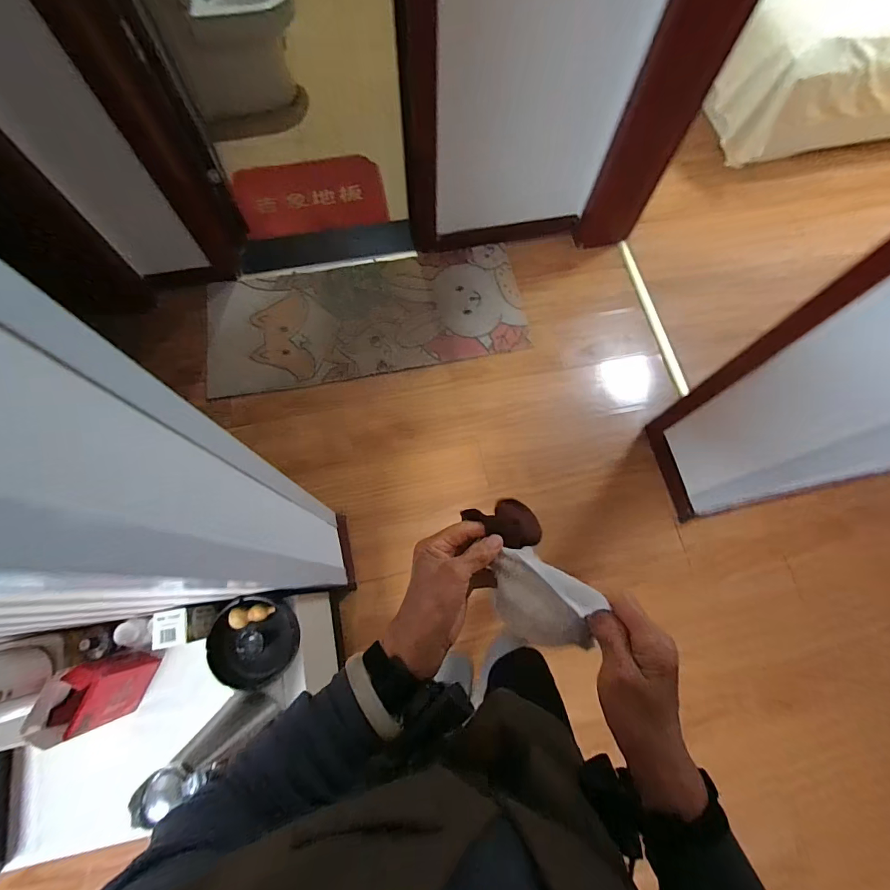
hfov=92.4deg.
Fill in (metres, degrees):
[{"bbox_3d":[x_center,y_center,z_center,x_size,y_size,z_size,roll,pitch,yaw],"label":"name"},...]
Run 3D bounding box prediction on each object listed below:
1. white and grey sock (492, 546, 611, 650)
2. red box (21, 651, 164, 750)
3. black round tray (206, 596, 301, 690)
[{"bbox_3d":[0.087,0.146,0.395,0.103,0.030,0.078,22,103,47],"label":"white and grey sock"},{"bbox_3d":[-0.661,0.472,0.812,0.070,0.207,0.118,16,72,4],"label":"red box"},{"bbox_3d":[-0.404,0.414,0.905,0.169,0.057,0.169,0,72,-1],"label":"black round tray"}]

